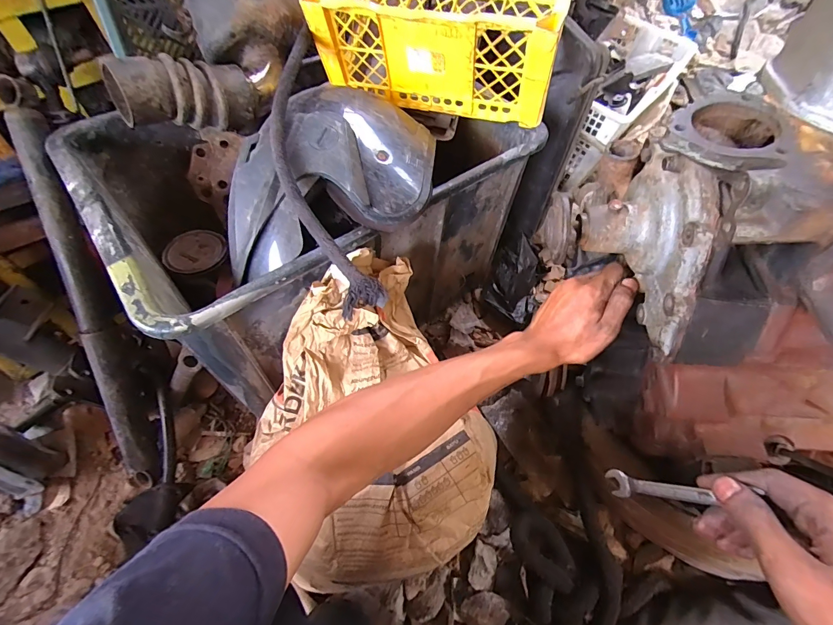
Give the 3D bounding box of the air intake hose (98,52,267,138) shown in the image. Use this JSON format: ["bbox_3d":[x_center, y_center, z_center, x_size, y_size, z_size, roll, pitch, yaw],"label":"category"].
[{"bbox_3d":[-0.298,-0.284,0.499,0.174,0.080,0.064,-19,56,-42],"label":"air intake hose"}]

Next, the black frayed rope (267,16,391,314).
[{"bbox_3d":[-0.116,-0.171,0.407,0.072,0.041,0.371,-16,76,-6],"label":"black frayed rope"}]

